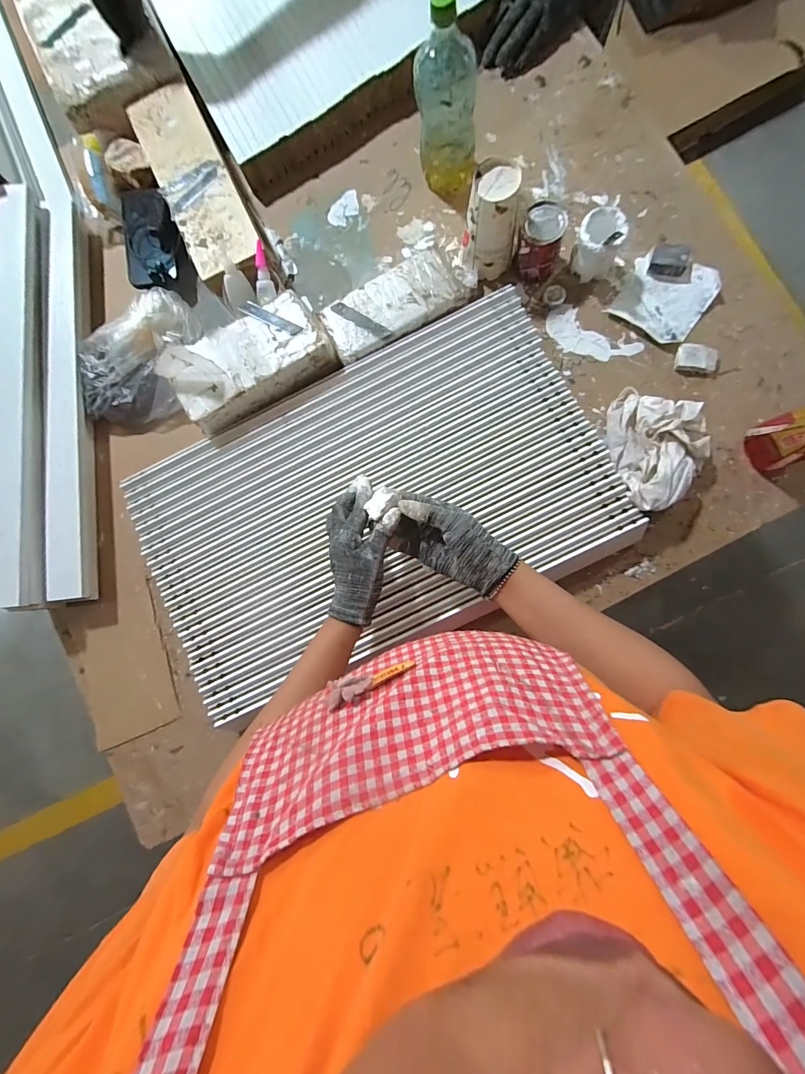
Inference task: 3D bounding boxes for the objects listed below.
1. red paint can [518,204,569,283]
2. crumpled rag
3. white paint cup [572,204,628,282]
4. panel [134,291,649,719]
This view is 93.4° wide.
[{"bbox_3d":[0.204,-0.430,0.562,0.062,0.071,0.064,0,85,1],"label":"red paint can"},{"bbox_3d":[0.359,-0.124,0.528,0.120,0.072,0.175,3,91,2],"label":"crumpled rag"},{"bbox_3d":[0.282,-0.421,0.549,0.063,0.084,0.060,0,85,1],"label":"white paint cup"},{"bbox_3d":[-0.045,-0.049,0.558,0.650,0.053,0.402,-23,85,-1],"label":"panel"}]

